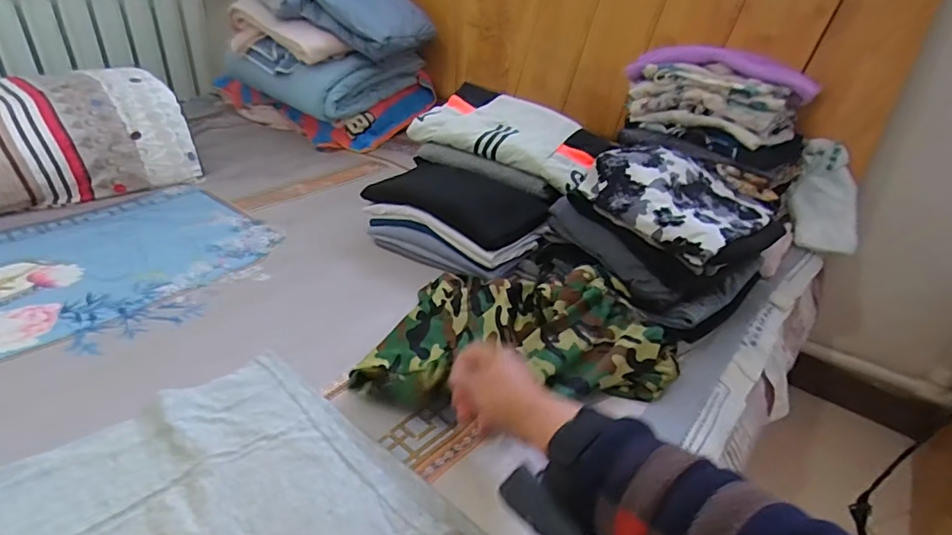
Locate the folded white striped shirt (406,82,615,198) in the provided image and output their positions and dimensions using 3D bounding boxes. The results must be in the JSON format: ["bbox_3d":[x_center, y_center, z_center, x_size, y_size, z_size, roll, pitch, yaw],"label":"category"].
[{"bbox_3d":[0.076,-0.263,0.981,0.373,0.083,0.202,22,36,27],"label":"folded white striped shirt"}]

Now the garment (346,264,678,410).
[{"bbox_3d":[0.027,0.071,0.643,0.370,0.082,0.275,-7,33,-17],"label":"garment"}]

